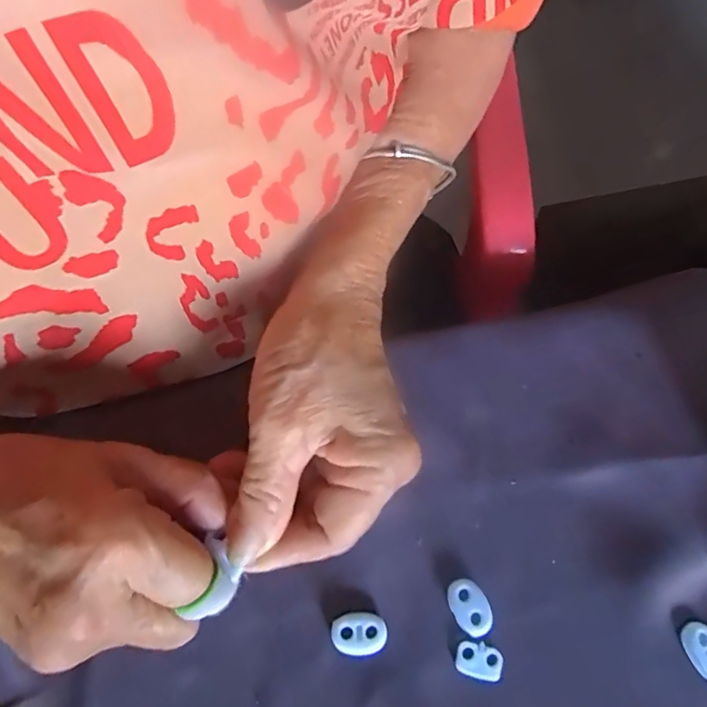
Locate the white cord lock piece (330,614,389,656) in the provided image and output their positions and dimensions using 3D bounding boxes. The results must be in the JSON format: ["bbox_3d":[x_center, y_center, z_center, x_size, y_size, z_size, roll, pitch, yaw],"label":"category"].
[{"bbox_3d":[0.002,0.117,0.234,0.023,0.005,0.016,3,69,-1],"label":"white cord lock piece"}]

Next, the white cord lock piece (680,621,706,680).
[{"bbox_3d":[0.145,0.123,0.233,0.014,0.005,0.023,-21,71,-9],"label":"white cord lock piece"}]

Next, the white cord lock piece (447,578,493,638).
[{"bbox_3d":[0.049,0.108,0.239,0.015,0.006,0.023,-22,71,-10],"label":"white cord lock piece"}]

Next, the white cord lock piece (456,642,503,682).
[{"bbox_3d":[0.052,0.127,0.232,0.019,0.004,0.014,9,69,2],"label":"white cord lock piece"}]

